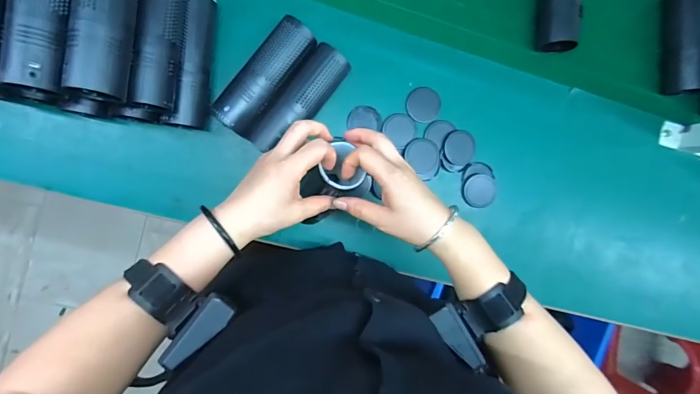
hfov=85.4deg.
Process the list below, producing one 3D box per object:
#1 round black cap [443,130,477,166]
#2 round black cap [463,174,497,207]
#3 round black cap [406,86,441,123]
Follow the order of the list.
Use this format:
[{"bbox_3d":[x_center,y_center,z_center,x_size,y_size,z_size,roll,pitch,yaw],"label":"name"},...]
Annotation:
[{"bbox_3d":[0.164,-0.072,0.564,0.050,0.012,0.048,0,93,-8],"label":"round black cap"},{"bbox_3d":[0.199,-0.009,0.578,0.049,0.009,0.050,0,93,-8],"label":"round black cap"},{"bbox_3d":[0.108,-0.136,0.562,0.048,0.012,0.052,0,93,-8],"label":"round black cap"}]

